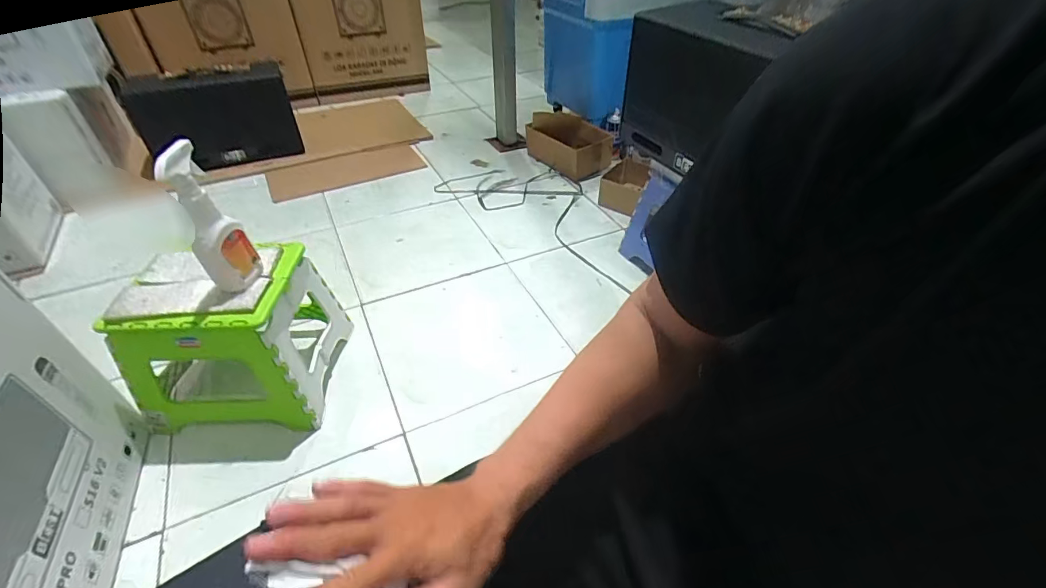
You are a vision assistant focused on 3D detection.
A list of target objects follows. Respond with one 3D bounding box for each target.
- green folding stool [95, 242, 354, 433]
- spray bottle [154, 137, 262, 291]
[{"bbox_3d":[-0.550,0.076,0.890,0.310,0.281,0.263,-2,42,-4],"label":"green folding stool"},{"bbox_3d":[-0.493,-0.112,0.730,0.081,0.229,0.073,-28,48,-27],"label":"spray bottle"}]

